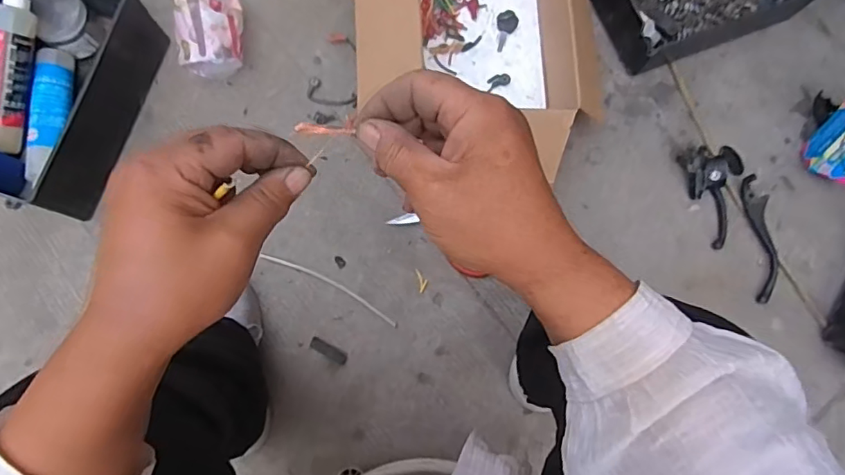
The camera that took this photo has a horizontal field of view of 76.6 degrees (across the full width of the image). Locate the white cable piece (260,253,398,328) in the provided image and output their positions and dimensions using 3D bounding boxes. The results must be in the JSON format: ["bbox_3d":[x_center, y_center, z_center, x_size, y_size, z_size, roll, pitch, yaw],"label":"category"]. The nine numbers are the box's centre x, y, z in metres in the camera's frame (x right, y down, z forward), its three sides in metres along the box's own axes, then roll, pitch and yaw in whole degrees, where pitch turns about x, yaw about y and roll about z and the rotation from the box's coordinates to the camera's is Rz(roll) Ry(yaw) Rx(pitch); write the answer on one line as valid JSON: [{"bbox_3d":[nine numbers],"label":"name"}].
[{"bbox_3d":[-0.134,0.072,0.782,0.218,0.004,0.018,27,79,4],"label":"white cable piece"}]

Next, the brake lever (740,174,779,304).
[{"bbox_3d":[0.512,0.000,0.804,0.038,0.023,0.189,-4,79,-2],"label":"brake lever"}]

